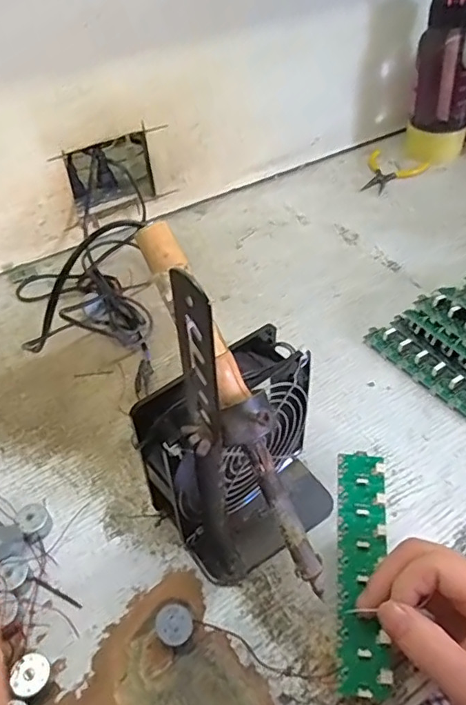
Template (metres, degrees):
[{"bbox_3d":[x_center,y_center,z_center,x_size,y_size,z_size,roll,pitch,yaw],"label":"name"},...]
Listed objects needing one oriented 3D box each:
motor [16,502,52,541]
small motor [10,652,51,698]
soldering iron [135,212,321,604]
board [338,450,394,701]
[{"bbox_3d":[-0.146,0.124,0.397,0.022,0.014,0.024,-1,43,1],"label":"motor"},{"bbox_3d":[-0.120,0.193,0.324,0.021,0.014,0.024,-22,47,-20],"label":"small motor"},{"bbox_3d":[0.004,0.027,0.276,0.029,0.021,0.202,-27,93,-25],"label":"soldering iron"},{"bbox_3d":[0.079,0.128,0.327,0.029,0.007,0.136,4,62,6],"label":"board"}]

